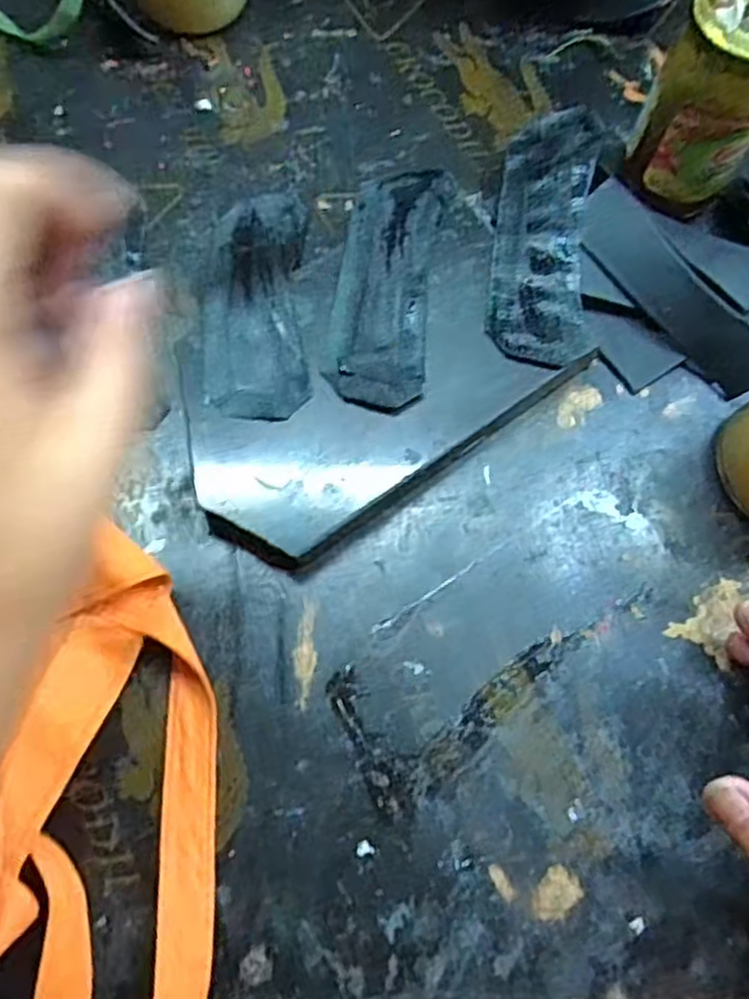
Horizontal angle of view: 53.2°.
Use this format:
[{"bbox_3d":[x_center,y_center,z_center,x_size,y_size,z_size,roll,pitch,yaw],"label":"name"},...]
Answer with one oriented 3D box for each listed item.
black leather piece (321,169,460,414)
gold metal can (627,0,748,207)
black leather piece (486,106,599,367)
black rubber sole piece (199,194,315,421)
[{"bbox_3d":[0.008,-0.116,0.398,0.052,0.007,0.149,11,69,1],"label":"black leather piece"},{"bbox_3d":[0.178,-0.212,0.384,0.059,0.087,0.055,28,72,8],"label":"gold metal can"},{"bbox_3d":[0.092,-0.144,0.408,0.052,0.011,0.151,2,74,9],"label":"black leather piece"},{"bbox_3d":[-0.064,-0.110,0.405,0.053,0.023,0.154,-3,69,-4],"label":"black rubber sole piece"}]

